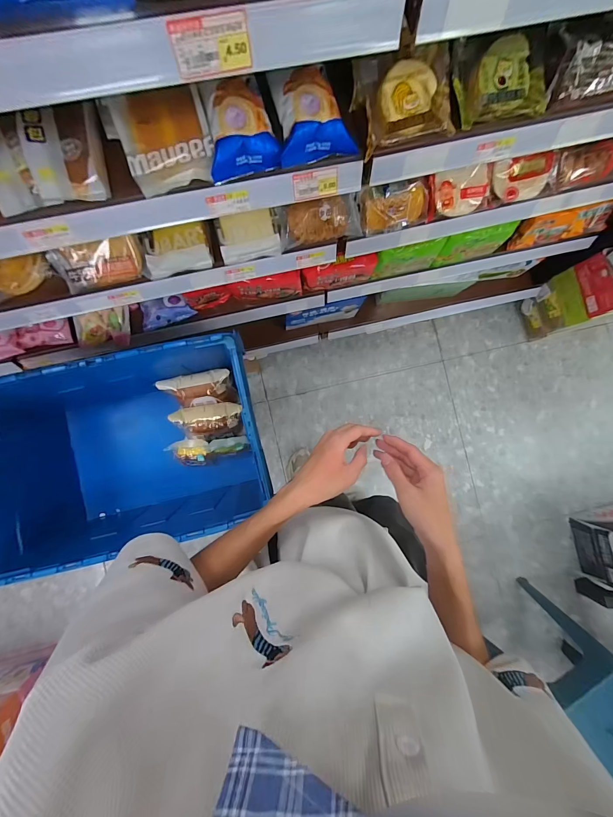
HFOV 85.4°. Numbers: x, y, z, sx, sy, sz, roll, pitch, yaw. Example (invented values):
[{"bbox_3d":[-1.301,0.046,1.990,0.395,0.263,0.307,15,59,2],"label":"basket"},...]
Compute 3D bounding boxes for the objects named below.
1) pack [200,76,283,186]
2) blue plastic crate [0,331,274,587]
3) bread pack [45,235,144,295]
[{"bbox_3d":[-0.095,-0.376,0.443,0.094,0.044,0.106,-19,89,-4],"label":"pack"},{"bbox_3d":[-0.398,0.097,0.844,0.580,0.352,0.409,-14,89,-4],"label":"blue plastic crate"},{"bbox_3d":[-0.392,-0.273,0.628,0.165,0.059,0.060,-12,89,-4],"label":"bread pack"}]

